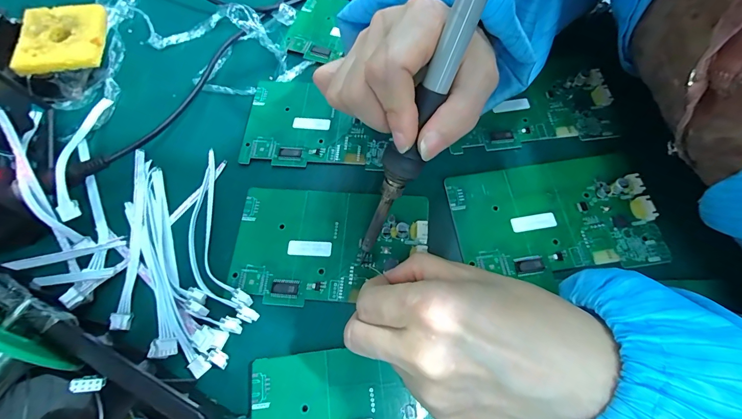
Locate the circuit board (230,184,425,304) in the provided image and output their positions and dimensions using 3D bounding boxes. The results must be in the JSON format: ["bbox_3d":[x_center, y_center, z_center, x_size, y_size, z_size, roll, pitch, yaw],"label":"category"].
[{"bbox_3d":[-0.029,0.023,0.239,0.129,0.013,0.079,5,65,4],"label":"circuit board"}]

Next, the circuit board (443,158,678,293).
[{"bbox_3d":[0.124,0.004,0.241,0.129,0.008,0.082,-9,65,-2],"label":"circuit board"}]

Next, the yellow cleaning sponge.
[{"bbox_3d":[-0.260,-0.145,0.297,0.063,0.007,0.067,-7,69,-8],"label":"yellow cleaning sponge"}]

